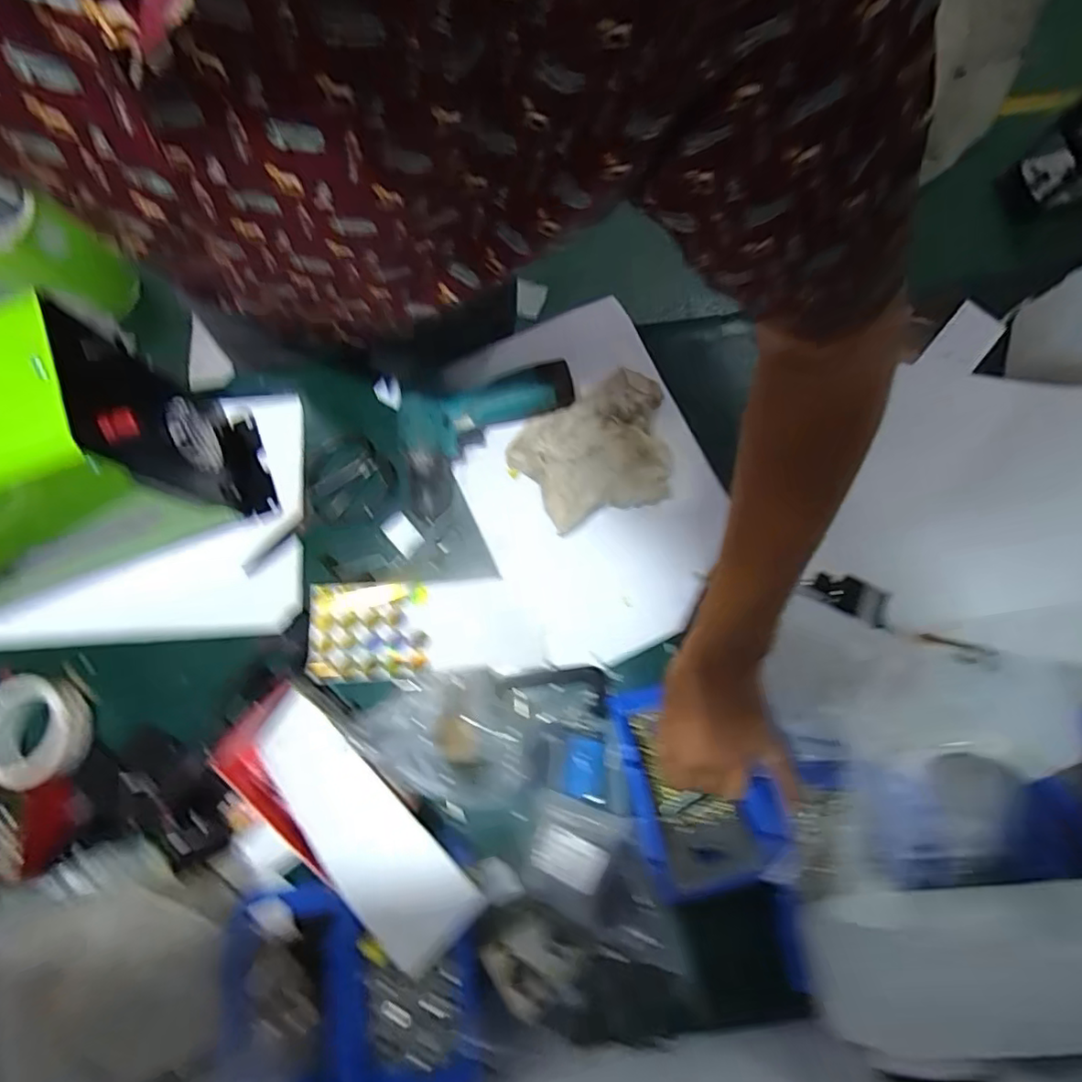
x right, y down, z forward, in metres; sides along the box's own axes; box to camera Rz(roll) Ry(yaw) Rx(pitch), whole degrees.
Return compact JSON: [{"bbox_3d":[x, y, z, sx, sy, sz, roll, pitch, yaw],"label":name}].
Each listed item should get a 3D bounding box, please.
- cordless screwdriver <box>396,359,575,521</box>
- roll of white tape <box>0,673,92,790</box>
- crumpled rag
[{"bbox_3d":[-0.054,-0.111,0.660,0.203,0.055,0.145,-13,79,0],"label":"cordless screwdriver"},{"bbox_3d":[-0.543,0.198,0.618,0.105,0.039,0.116,-13,79,0],"label":"roll of white tape"},{"bbox_3d":[0.066,-0.100,0.667,0.188,0.040,0.157,-26,80,-3],"label":"crumpled rag"}]

